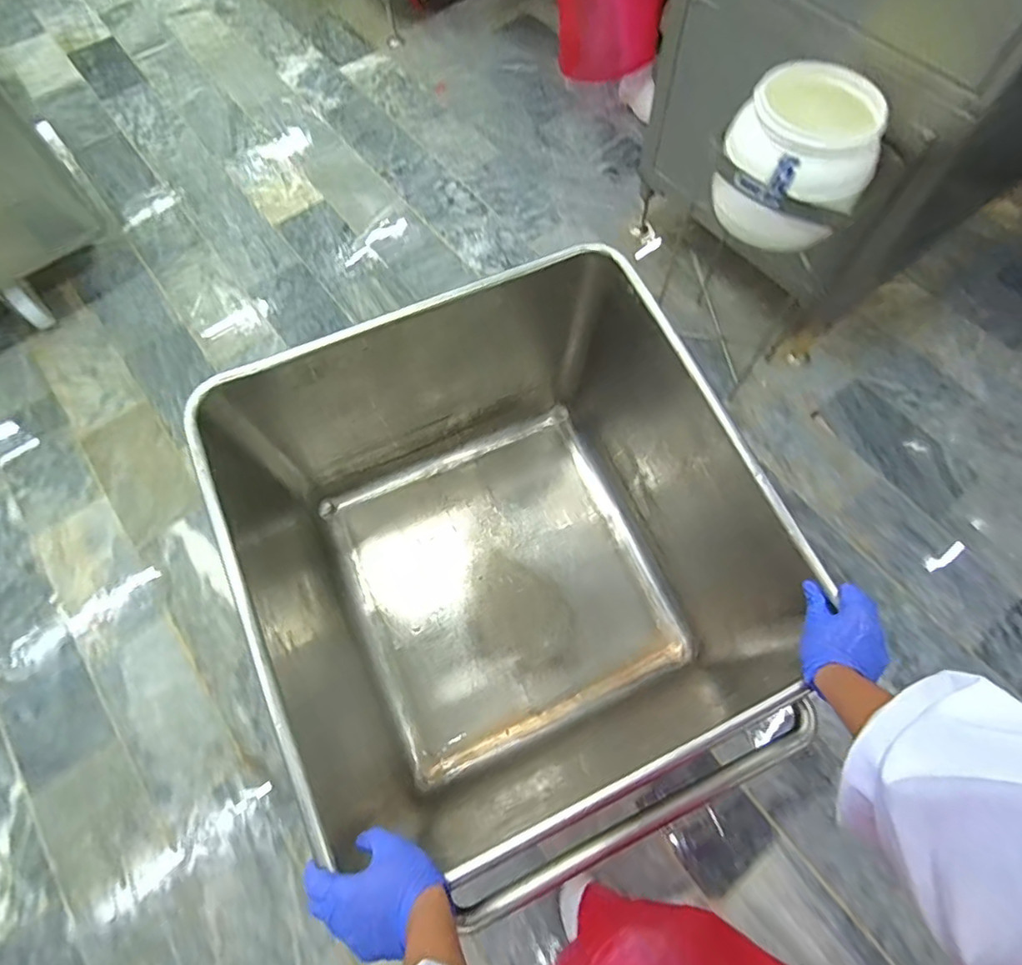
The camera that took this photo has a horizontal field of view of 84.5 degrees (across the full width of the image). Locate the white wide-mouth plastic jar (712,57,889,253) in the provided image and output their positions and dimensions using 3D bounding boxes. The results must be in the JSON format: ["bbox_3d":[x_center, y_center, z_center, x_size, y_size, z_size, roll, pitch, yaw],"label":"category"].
[{"bbox_3d":[0.542,-0.609,1.077,0.283,0.227,0.224,33,71,16],"label":"white wide-mouth plastic jar"}]

